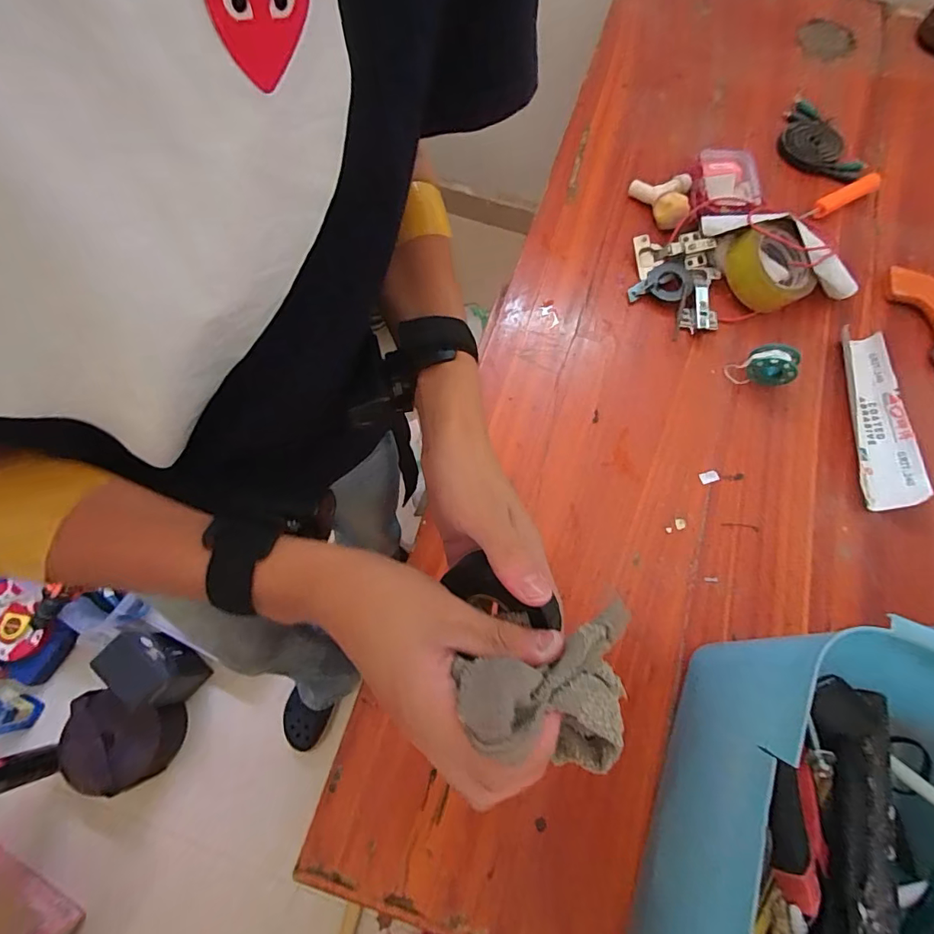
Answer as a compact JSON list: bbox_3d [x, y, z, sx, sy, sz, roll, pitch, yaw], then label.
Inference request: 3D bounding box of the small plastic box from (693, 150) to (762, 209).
[{"bbox_3d":[0.368,-0.403,0.706,0.088,0.038,0.109,10,72,1],"label":"small plastic box"}]

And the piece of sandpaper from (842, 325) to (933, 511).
[{"bbox_3d":[0.508,-0.062,0.605,0.061,0.030,0.236,5,72,-1],"label":"piece of sandpaper"}]

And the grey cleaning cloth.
[{"bbox_3d":[0.037,0.102,0.232,0.081,0.048,0.075,5,72,-1],"label":"grey cleaning cloth"}]

